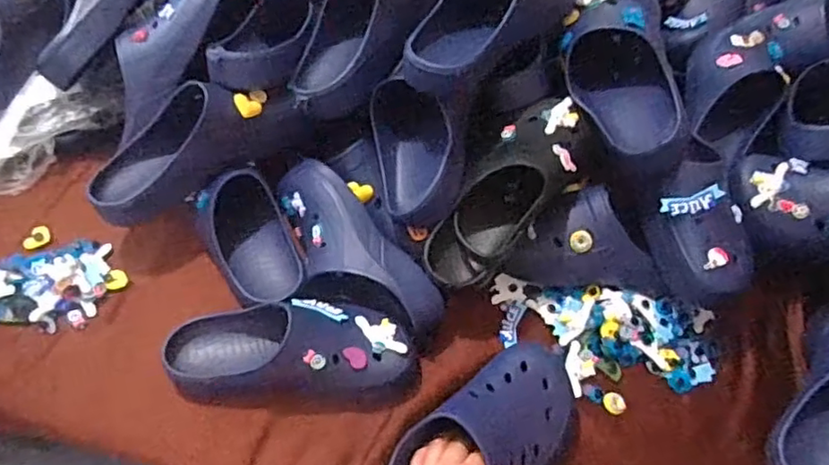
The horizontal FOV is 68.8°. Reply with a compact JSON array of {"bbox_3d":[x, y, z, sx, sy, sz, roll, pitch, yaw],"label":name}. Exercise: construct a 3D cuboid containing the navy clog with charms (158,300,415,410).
[{"bbox_3d":[-0.120,0.133,0.634,0.246,0.083,0.125,7,55,2],"label":"navy clog with charms"}]

